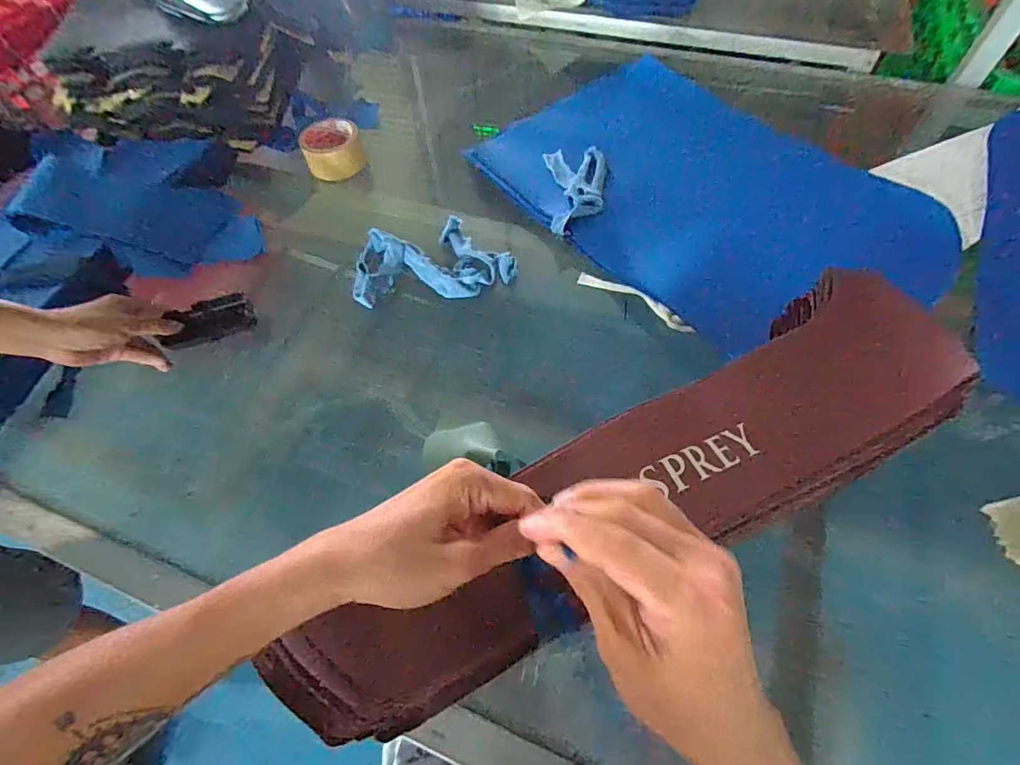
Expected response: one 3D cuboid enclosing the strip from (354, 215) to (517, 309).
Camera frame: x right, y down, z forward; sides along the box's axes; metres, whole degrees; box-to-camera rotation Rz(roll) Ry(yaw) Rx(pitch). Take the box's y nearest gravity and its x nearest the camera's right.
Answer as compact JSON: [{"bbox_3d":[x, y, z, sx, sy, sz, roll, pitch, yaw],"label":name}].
[{"bbox_3d":[-0.104,-0.171,0.650,0.211,0.022,0.124,-8,59,-2],"label":"strip"}]

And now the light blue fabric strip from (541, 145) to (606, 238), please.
[{"bbox_3d":[0.099,-0.279,0.689,0.090,0.039,0.170,-3,59,1],"label":"light blue fabric strip"}]

